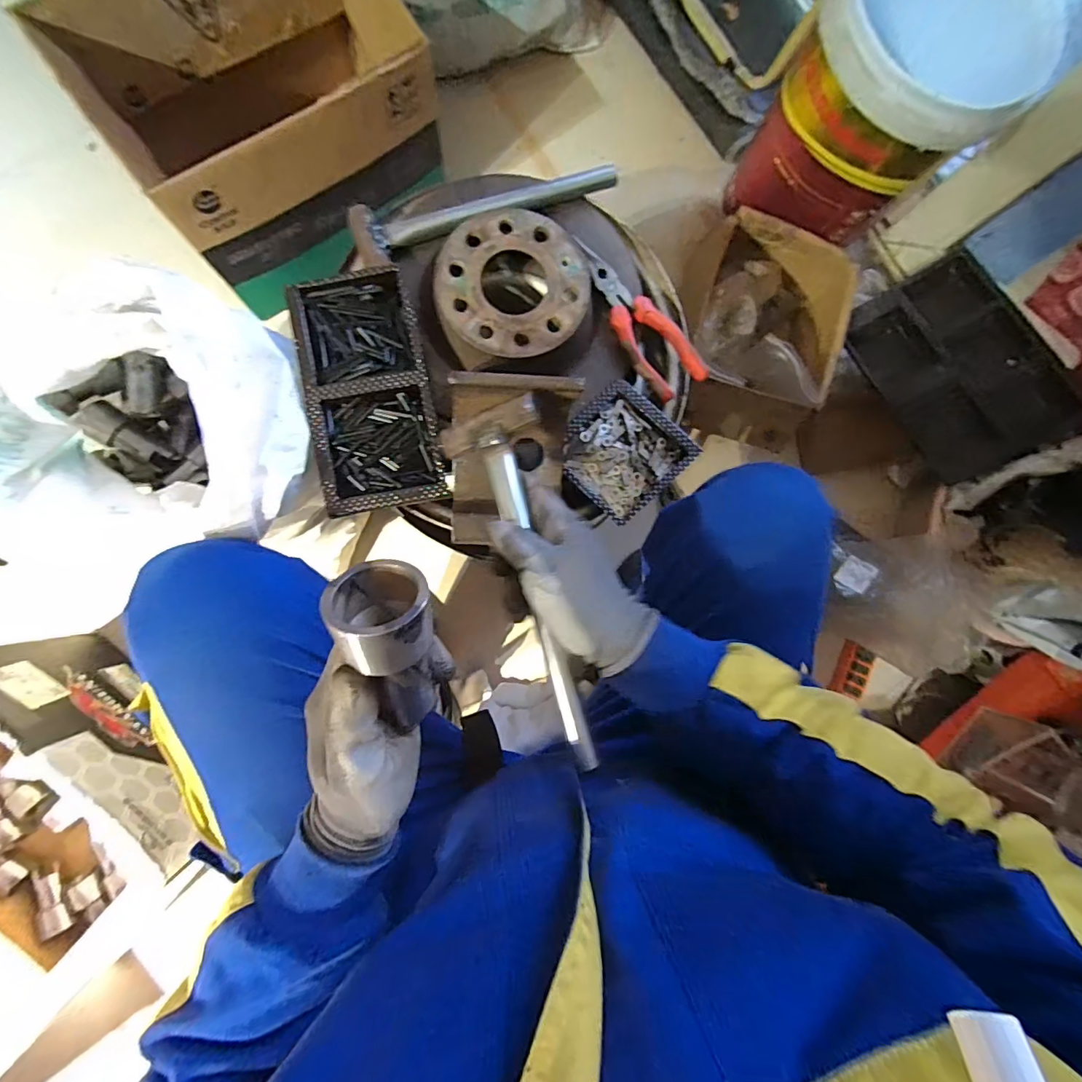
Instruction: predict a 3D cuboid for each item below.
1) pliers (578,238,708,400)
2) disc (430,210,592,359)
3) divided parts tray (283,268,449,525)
[{"bbox_3d":[0.097,-0.230,0.501,0.054,0.021,0.181,-40,91,-6],"label":"pliers"},{"bbox_3d":[-0.025,-0.251,0.466,0.143,0.012,0.139,0,87,-5],"label":"disc"},{"bbox_3d":[-0.163,-0.141,0.458,0.112,0.028,0.216,-11,88,-6],"label":"divided parts tray"}]

